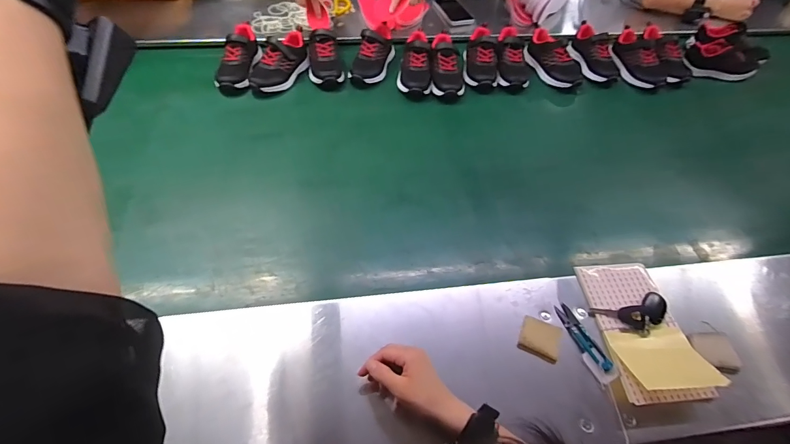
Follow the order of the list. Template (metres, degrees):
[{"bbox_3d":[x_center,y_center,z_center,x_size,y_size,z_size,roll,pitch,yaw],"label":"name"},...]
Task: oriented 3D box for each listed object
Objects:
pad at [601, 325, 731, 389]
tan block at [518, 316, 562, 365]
[{"bbox_3d":[0.383,0.194,0.532,0.116,0.034,0.092,-3,57,-6],"label":"pad"},{"bbox_3d":[0.217,0.173,0.555,0.058,0.009,0.057,21,57,10],"label":"tan block"}]

